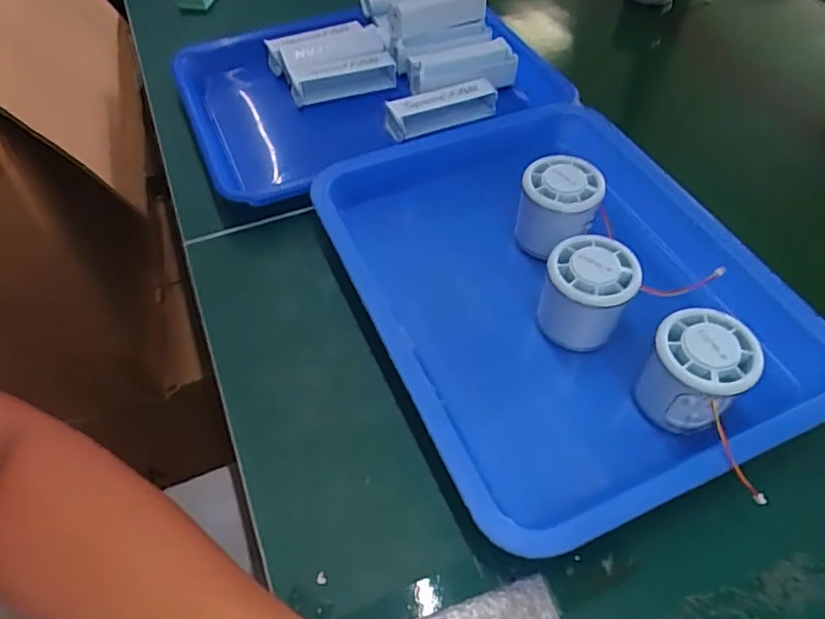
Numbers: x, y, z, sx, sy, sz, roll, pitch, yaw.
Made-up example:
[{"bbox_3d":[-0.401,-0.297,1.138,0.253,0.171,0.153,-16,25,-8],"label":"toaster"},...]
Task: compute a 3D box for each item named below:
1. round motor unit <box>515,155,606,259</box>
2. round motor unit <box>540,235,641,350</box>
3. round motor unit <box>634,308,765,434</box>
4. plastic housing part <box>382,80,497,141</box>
[{"bbox_3d":[0.110,-0.078,0.457,0.054,0.064,0.050,0,52,0],"label":"round motor unit"},{"bbox_3d":[0.115,-0.010,0.404,0.053,0.060,0.049,0,52,0],"label":"round motor unit"},{"bbox_3d":[0.167,0.037,0.363,0.052,0.056,0.054,0,52,0],"label":"round motor unit"},{"bbox_3d":[0.027,-0.184,0.563,0.105,0.023,0.034,-15,54,-12],"label":"plastic housing part"}]

